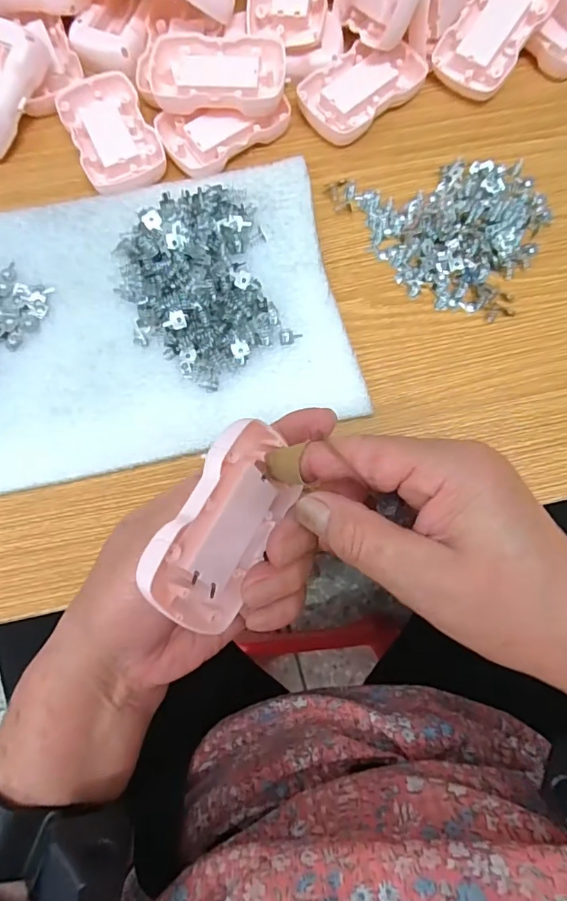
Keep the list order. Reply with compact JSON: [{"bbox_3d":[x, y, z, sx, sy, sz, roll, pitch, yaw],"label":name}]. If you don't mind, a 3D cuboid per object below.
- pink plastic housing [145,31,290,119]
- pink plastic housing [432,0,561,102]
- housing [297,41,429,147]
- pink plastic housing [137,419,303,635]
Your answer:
[{"bbox_3d":[-0.044,-0.251,0.333,0.088,0.021,0.057,0,77,1],"label":"pink plastic housing"},{"bbox_3d":[0.148,-0.293,0.346,0.054,0.019,0.090,36,98,11],"label":"pink plastic housing"},{"bbox_3d":[0.054,-0.254,0.349,0.086,0.015,0.053,-40,80,-8],"label":"housing"},{"bbox_3d":[-0.026,0.030,0.218,0.017,0.054,0.089,9,67,44],"label":"pink plastic housing"}]

